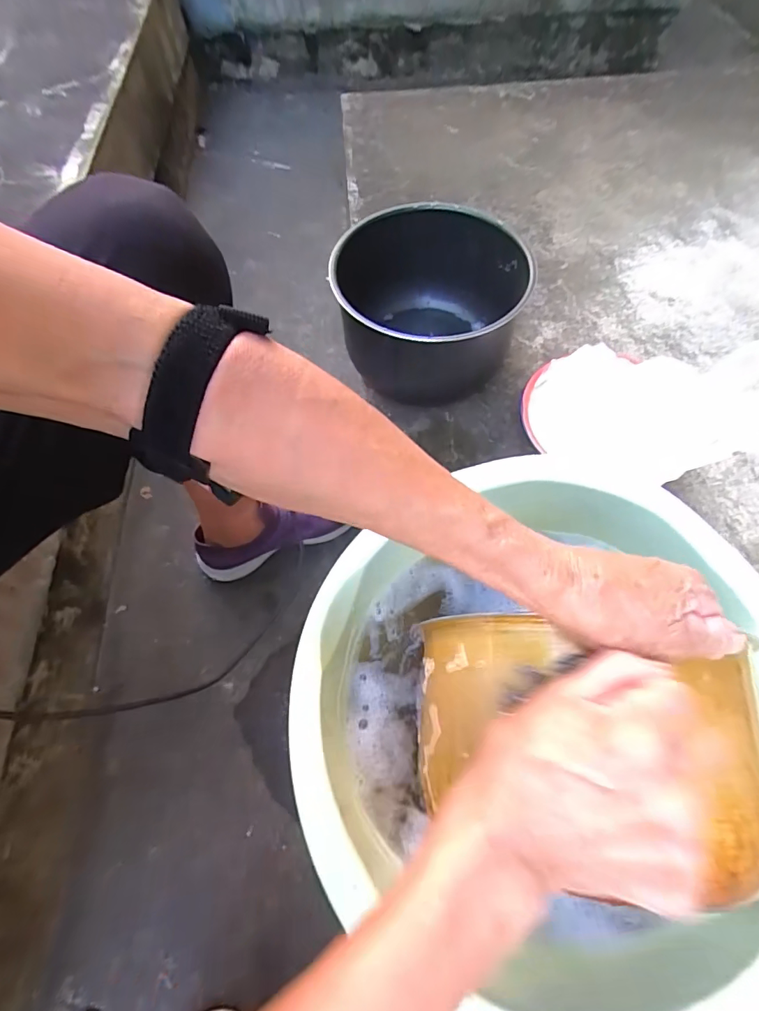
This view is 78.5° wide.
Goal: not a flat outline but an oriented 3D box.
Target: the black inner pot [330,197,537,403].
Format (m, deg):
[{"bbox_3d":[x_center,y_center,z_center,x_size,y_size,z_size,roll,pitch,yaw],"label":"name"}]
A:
[{"bbox_3d":[0.055,-0.245,0.601,0.226,0.152,0.222,-1,62,2],"label":"black inner pot"}]

